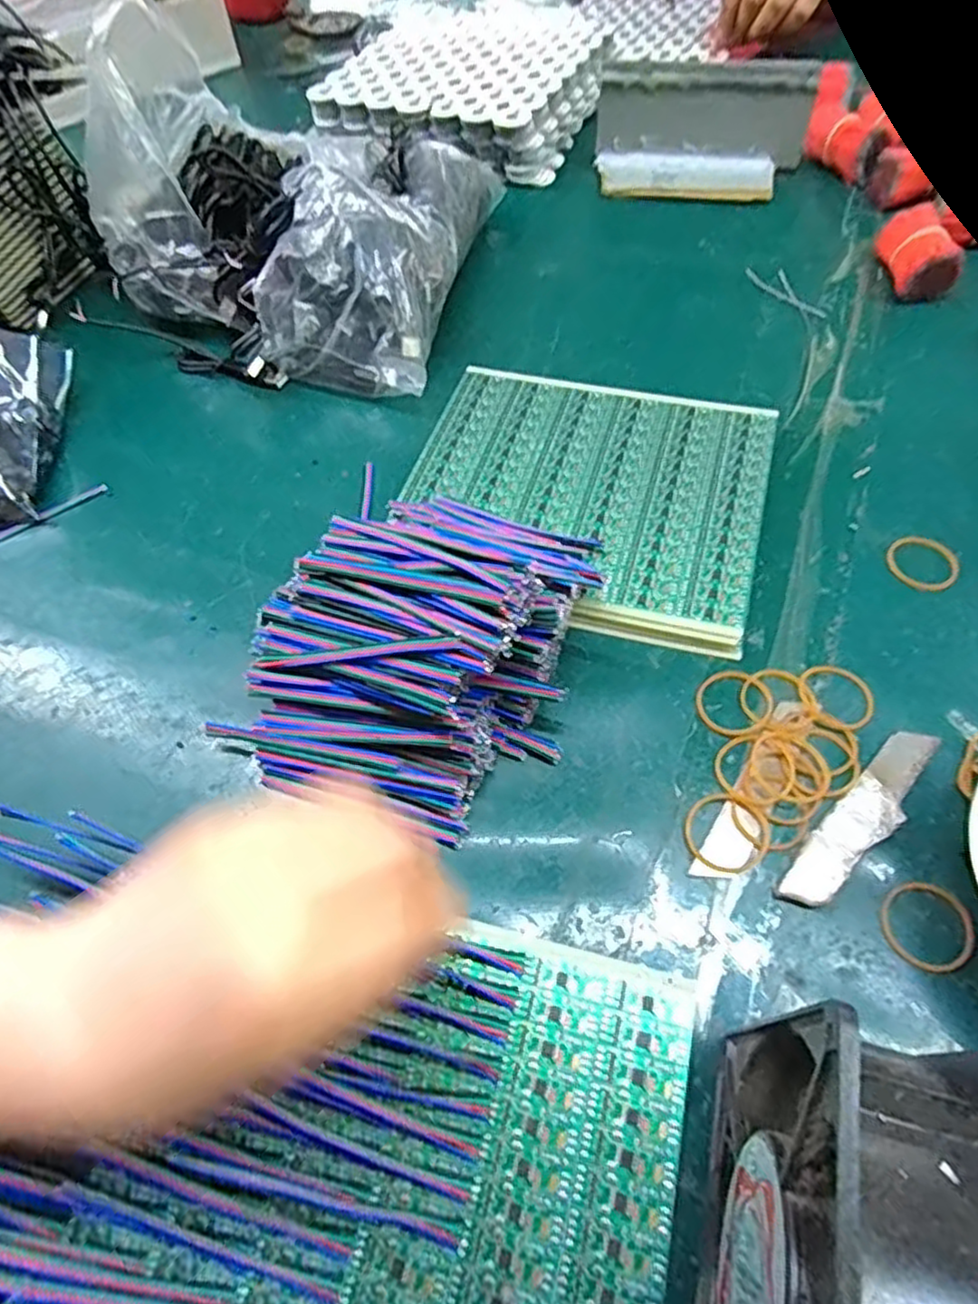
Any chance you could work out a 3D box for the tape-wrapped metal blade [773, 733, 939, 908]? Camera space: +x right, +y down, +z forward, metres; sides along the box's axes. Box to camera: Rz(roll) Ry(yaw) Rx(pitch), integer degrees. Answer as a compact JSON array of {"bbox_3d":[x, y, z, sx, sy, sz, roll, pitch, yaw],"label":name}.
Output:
[{"bbox_3d":[0.156,0.068,0.286,0.100,0.006,0.021,-41,64,-18],"label":"tape-wrapped metal blade"}]

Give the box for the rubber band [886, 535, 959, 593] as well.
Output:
[{"bbox_3d":[0.225,-0.047,0.356,0.033,0.005,0.034,-2,59,3],"label":"rubber band"}]

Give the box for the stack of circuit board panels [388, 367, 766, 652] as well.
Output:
[{"bbox_3d":[0.053,-0.092,0.393,0.193,0.013,0.175,13,61,12],"label":"stack of circuit board panels"}]

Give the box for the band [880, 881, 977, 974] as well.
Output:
[{"bbox_3d":[0.169,0.105,0.265,0.032,0.004,0.034,-2,59,3],"label":"band"}]

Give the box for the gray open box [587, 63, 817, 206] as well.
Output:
[{"bbox_3d":[0.166,-0.415,0.549,0.164,0.067,0.058,11,61,11],"label":"gray open box"}]

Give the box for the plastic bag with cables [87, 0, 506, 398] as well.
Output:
[{"bbox_3d":[-0.152,-0.300,0.469,0.262,0.124,0.208,10,61,11],"label":"plastic bag with cables"}]

